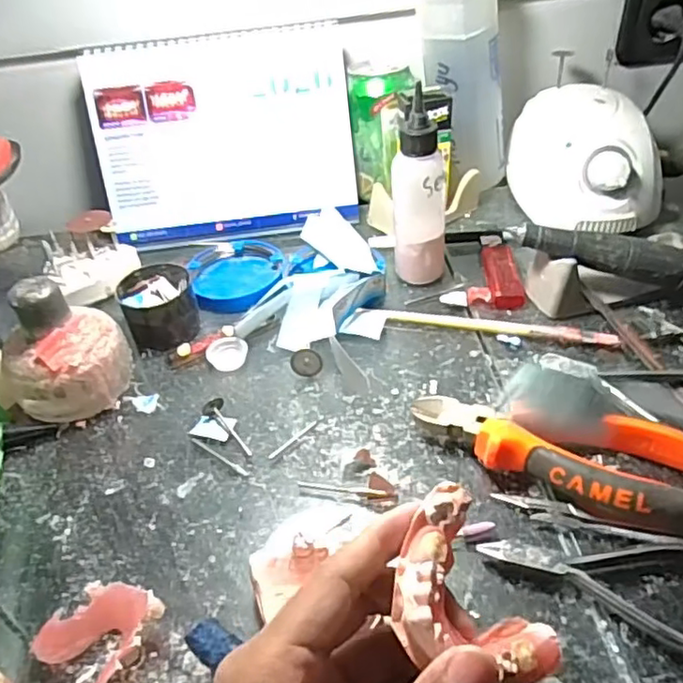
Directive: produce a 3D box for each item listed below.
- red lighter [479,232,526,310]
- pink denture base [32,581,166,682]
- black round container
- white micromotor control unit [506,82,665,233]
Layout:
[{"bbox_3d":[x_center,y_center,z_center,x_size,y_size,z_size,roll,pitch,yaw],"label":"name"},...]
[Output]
[{"bbox_3d":[0.122,-0.056,0.485,0.026,0.013,0.084,-3,42,4],"label":"red lighter"},{"bbox_3d":[-0.111,0.134,0.291,0.045,0.016,0.042,14,46,22],"label":"pink denture base"},{"bbox_3d":[-0.130,-0.024,0.454,0.051,0.036,0.062,-19,43,-14],"label":"black round container"},{"bbox_3d":[0.204,-0.158,0.535,0.099,0.077,0.136,-6,41,1],"label":"white micromotor control unit"}]

